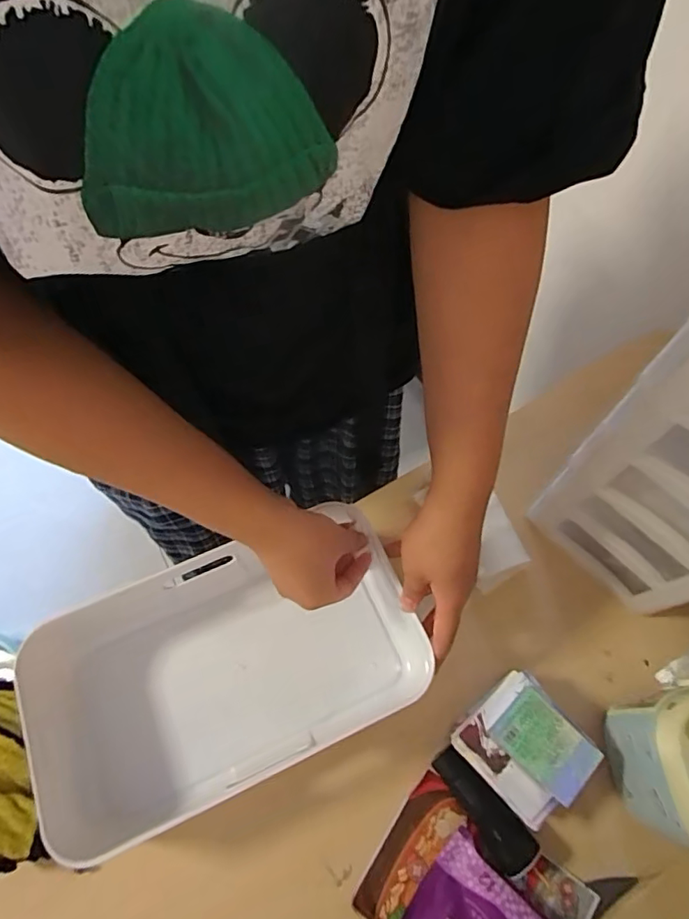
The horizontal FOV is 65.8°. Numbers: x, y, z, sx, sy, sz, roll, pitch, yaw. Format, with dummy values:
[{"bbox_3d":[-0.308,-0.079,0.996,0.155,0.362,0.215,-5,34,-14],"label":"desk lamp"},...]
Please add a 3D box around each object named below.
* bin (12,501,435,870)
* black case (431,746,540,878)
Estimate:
[{"bbox_3d":[-0.092,0.173,0.455,0.309,0.085,0.176,-22,64,-11],"label":"bin"},{"bbox_3d":[0.108,0.283,0.430,0.036,0.027,0.094,-38,69,-18],"label":"black case"}]

